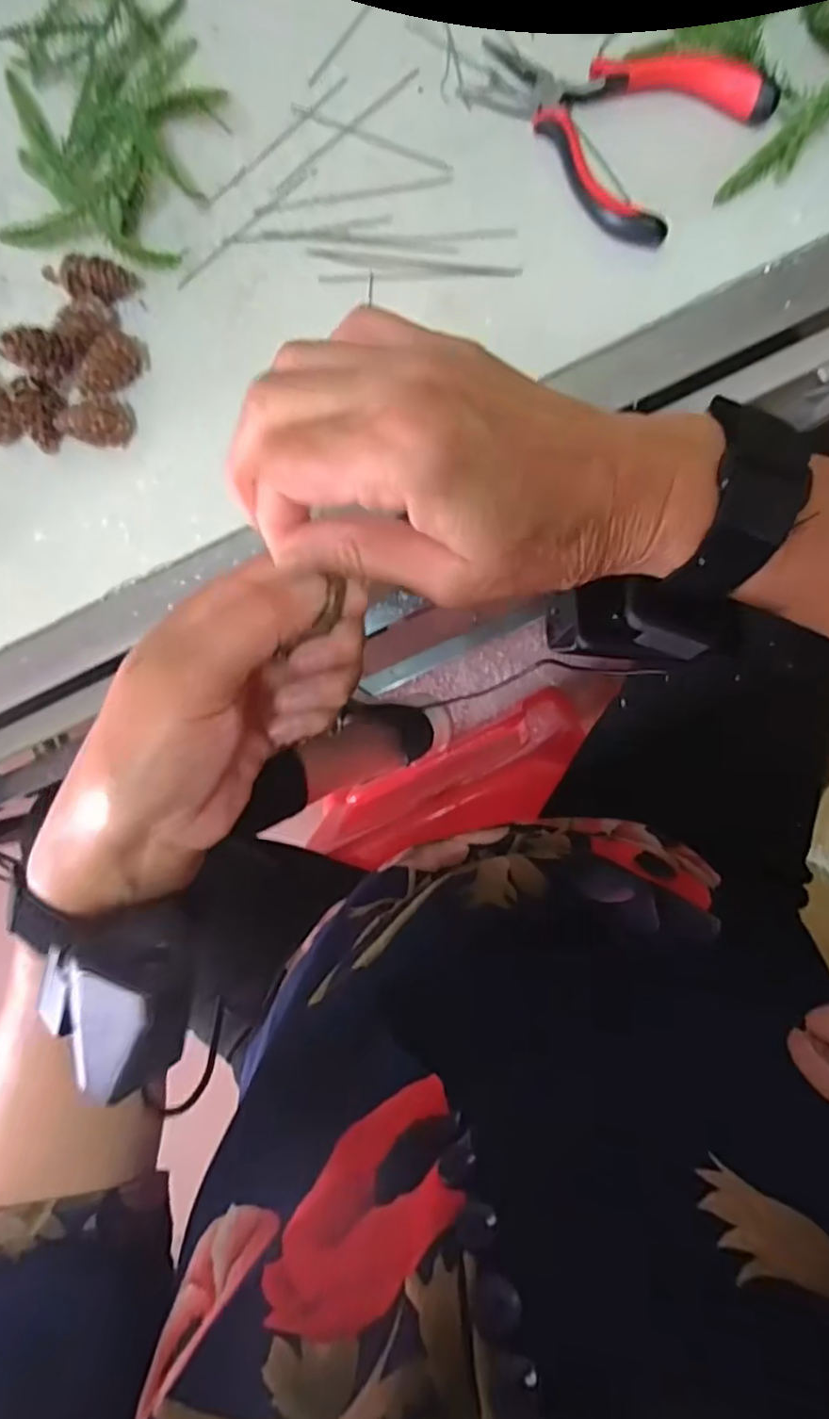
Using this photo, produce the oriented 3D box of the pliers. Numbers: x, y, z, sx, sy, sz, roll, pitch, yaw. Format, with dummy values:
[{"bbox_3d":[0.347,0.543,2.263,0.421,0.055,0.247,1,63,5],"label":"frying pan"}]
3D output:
[{"bbox_3d":[0.092,-0.288,0.318,0.126,0.008,0.086,43,93,4],"label":"pliers"}]

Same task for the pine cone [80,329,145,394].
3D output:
[{"bbox_3d":[-0.153,-0.175,0.340,0.018,0.022,0.033,39,93,4],"label":"pine cone"}]

